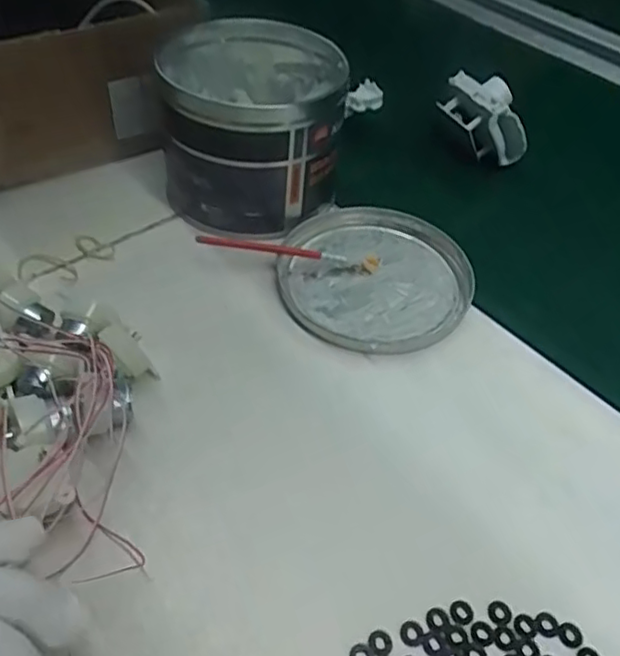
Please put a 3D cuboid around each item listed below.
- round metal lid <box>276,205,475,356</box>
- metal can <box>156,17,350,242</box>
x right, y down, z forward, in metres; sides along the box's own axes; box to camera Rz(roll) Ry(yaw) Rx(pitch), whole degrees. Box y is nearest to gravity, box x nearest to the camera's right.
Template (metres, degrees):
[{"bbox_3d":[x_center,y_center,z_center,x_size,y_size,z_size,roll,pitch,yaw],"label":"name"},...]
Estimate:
[{"bbox_3d":[0.044,-0.037,0.433,0.128,0.014,0.133,2,48,-2],"label":"round metal lid"},{"bbox_3d":[-0.041,-0.147,0.463,0.132,0.106,0.139,2,48,-2],"label":"metal can"}]

